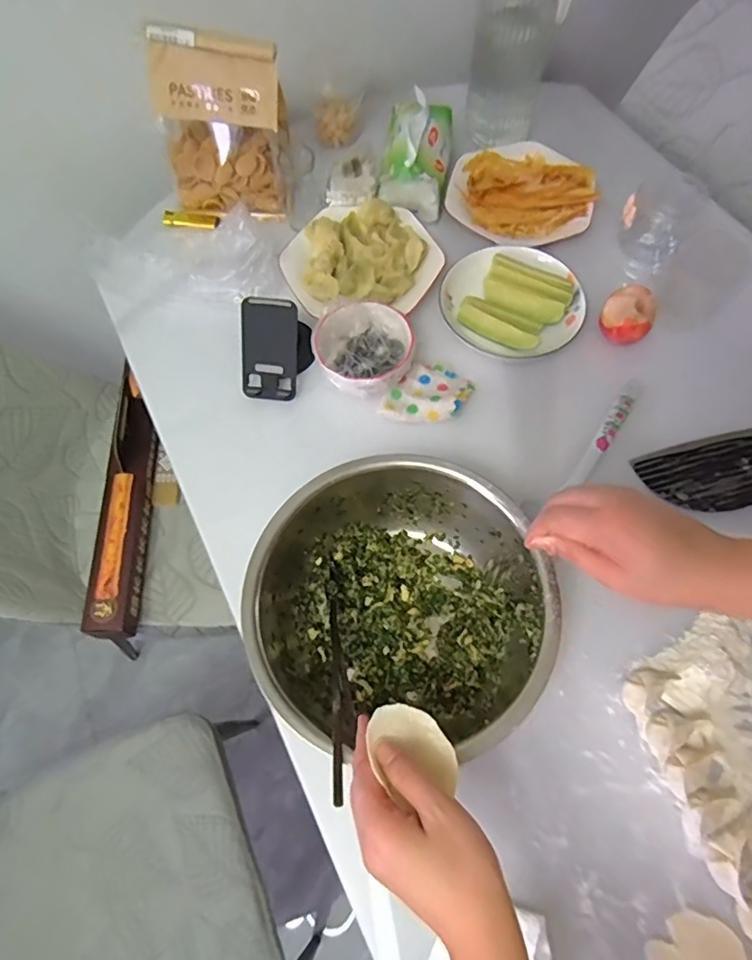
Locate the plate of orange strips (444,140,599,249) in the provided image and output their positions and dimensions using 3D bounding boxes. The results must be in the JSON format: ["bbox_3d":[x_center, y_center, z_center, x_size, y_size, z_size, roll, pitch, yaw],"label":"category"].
[{"bbox_3d":[0.202,-0.408,0.772,0.190,0.030,0.199,-1,66,1],"label":"plate of orange strips"}]

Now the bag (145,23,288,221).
[{"bbox_3d":[-0.197,-0.463,0.724,0.174,0.189,0.101,-6,66,-1],"label":"bag"}]

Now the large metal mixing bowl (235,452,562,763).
[{"bbox_3d":[0.023,0.111,0.513,0.253,0.098,0.239,-1,66,1],"label":"large metal mixing bowl"}]

